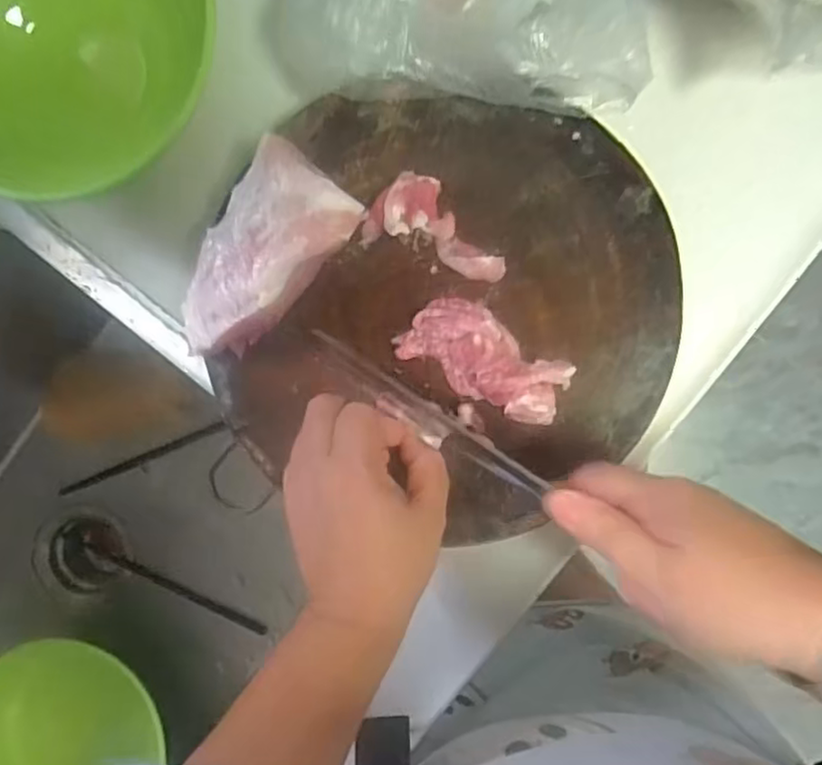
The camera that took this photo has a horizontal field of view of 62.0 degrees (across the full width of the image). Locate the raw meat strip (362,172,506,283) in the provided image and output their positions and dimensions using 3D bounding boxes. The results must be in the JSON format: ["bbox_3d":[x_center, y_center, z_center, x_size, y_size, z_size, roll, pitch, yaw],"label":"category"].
[{"bbox_3d":[0.017,-0.093,0.403,0.085,0.018,0.045,19,92,4],"label":"raw meat strip"}]

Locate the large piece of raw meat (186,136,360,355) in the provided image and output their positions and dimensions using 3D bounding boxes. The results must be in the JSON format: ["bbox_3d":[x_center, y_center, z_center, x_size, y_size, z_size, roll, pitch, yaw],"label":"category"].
[{"bbox_3d":[-0.090,-0.070,0.400,0.067,0.044,0.124,39,93,3],"label":"large piece of raw meat"}]

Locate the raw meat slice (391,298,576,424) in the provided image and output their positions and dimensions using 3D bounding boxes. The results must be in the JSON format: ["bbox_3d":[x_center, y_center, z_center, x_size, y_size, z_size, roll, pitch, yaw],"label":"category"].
[{"bbox_3d":[0.044,-0.014,0.398,0.098,0.024,0.047,31,93,4],"label":"raw meat slice"}]

